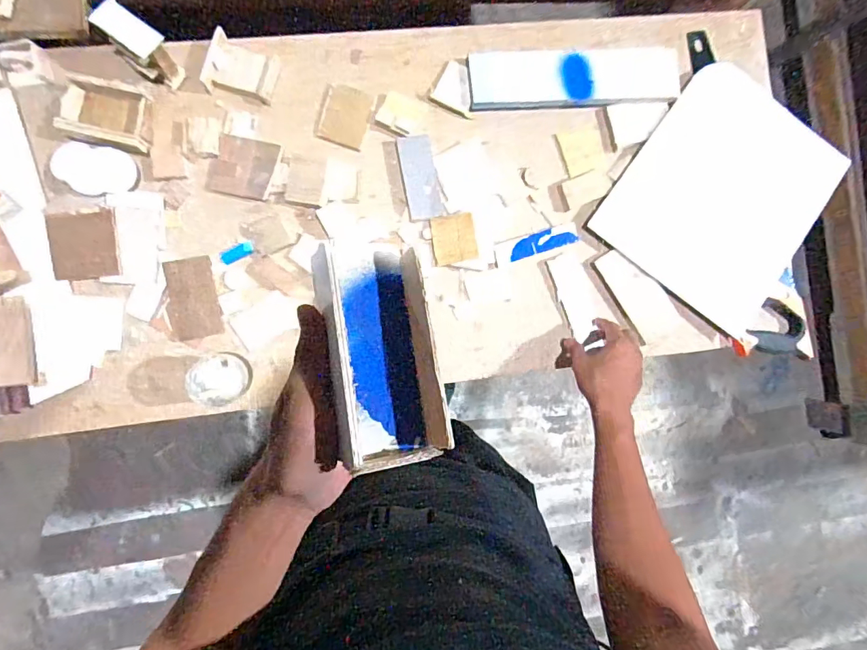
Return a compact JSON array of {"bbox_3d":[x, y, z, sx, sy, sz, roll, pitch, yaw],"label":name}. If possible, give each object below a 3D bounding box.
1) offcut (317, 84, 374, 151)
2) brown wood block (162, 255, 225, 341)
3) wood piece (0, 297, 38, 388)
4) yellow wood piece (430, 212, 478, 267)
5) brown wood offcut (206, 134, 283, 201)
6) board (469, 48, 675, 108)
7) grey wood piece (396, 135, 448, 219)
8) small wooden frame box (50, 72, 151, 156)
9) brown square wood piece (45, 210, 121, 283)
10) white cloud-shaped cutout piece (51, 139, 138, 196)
[{"bbox_3d":[-0.128,-0.301,0.684,0.068,0.023,0.079,14,92,-7],"label":"offcut"},{"bbox_3d":[-0.332,-0.037,0.657,0.064,0.007,0.108,-11,89,-5],"label":"brown wood block"},{"bbox_3d":[-0.552,0.023,0.607,0.063,0.006,0.114,-4,92,-30],"label":"wood piece"},{"bbox_3d":[0.030,-0.125,0.684,0.062,0.010,0.069,-8,94,12],"label":"yellow wood piece"},{"bbox_3d":[-0.265,-0.221,0.662,0.091,0.008,0.080,10,88,-4],"label":"brown wood offcut"},{"bbox_3d":[0.208,-0.366,0.696,0.306,0.019,0.078,-3,94,-1],"label":"board"},{"bbox_3d":[-0.018,-0.212,0.682,0.051,0.012,0.117,-11,89,-5],"label":"grey wood piece"},{"bbox_3d":[-0.434,-0.281,0.628,0.110,0.022,0.074,11,88,-4],"label":"small wooden frame box"},{"bbox_3d":[-0.463,-0.105,0.625,0.079,0.011,0.084,-6,89,-5],"label":"brown square wood piece"},{"bbox_3d":[-0.459,-0.209,0.634,0.103,0.016,0.066,9,88,-5],"label":"white cloud-shaped cutout piece"}]

